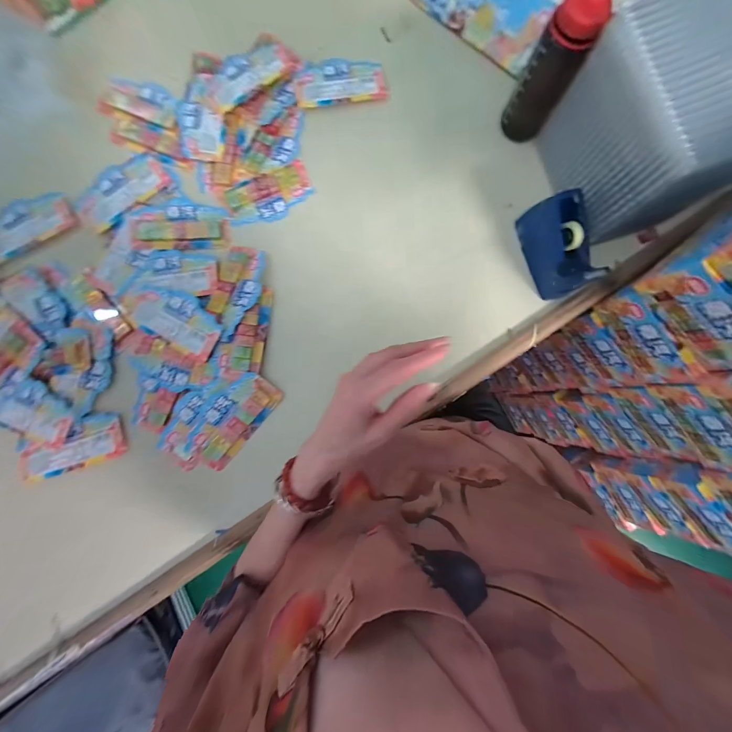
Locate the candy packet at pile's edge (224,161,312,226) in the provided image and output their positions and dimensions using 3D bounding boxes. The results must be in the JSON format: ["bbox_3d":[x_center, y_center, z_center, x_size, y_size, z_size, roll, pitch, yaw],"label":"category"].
[{"bbox_3d":[-0.152,-0.273,0.505,0.137,0.018,0.075,-25,85,1],"label":"candy packet at pile's edge"}]

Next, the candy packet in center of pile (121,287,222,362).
[{"bbox_3d":[-0.290,-0.075,0.468,0.159,0.019,0.073,27,88,4],"label":"candy packet in center of pile"}]

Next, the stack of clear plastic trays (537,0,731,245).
[{"bbox_3d":[0.365,-0.303,0.402,0.161,0.173,0.201,-13,84,-4],"label":"stack of clear plastic trays"}]

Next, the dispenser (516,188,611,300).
[{"bbox_3d":[0.280,-0.175,0.455,0.057,0.079,0.136,-18,84,-5],"label":"dispenser"}]

